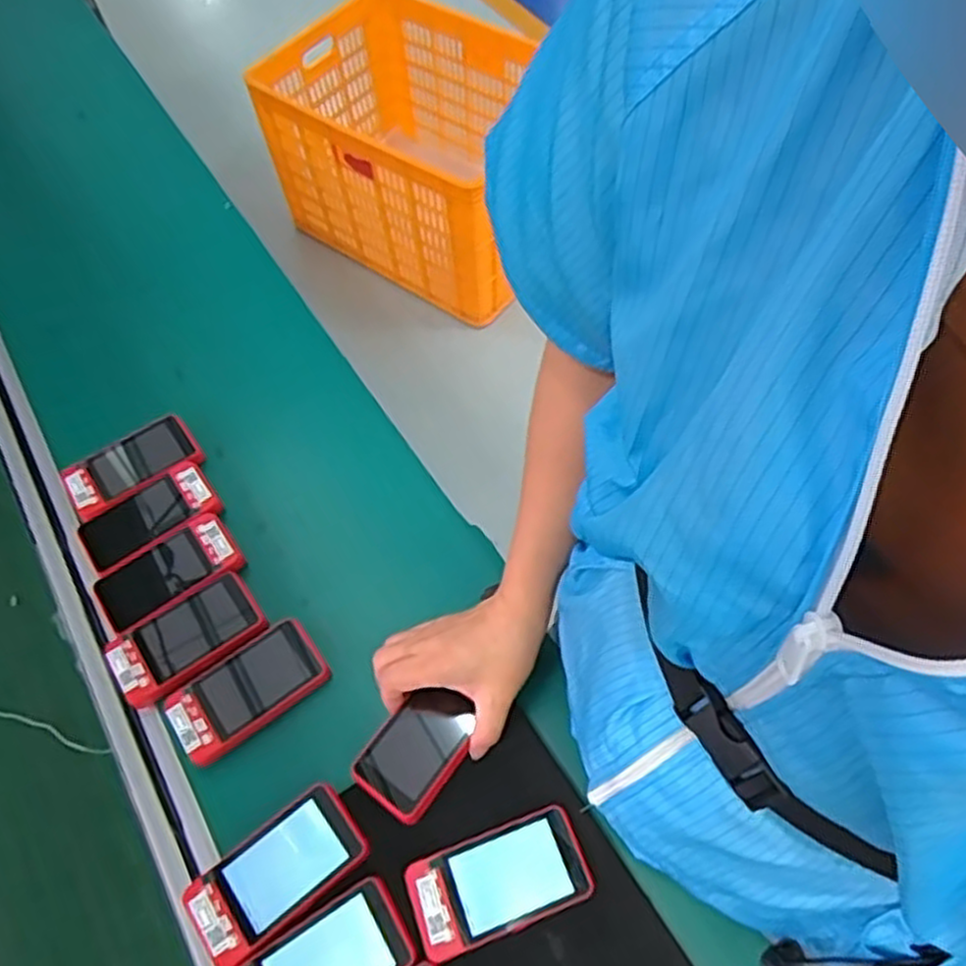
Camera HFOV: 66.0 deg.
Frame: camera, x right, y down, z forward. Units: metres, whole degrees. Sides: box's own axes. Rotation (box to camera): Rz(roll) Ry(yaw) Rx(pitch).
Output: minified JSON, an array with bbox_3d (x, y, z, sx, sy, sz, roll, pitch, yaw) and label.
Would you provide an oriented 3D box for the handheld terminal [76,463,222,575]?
[{"bbox_3d":[-0.303,0.031,0.675,0.117,0.014,0.061,-35,64,-16],"label":"handheld terminal"}]

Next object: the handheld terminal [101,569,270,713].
[{"bbox_3d":[-0.246,0.129,0.620,0.118,0.021,0.067,-34,64,-15],"label":"handheld terminal"}]

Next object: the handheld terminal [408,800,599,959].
[{"bbox_3d":[0.011,0.273,0.512,0.120,0.010,0.063,-20,61,-8],"label":"handheld terminal"}]

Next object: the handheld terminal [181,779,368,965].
[{"bbox_3d":[-0.144,0.270,0.518,0.118,0.014,0.063,-36,65,-16],"label":"handheld terminal"}]

